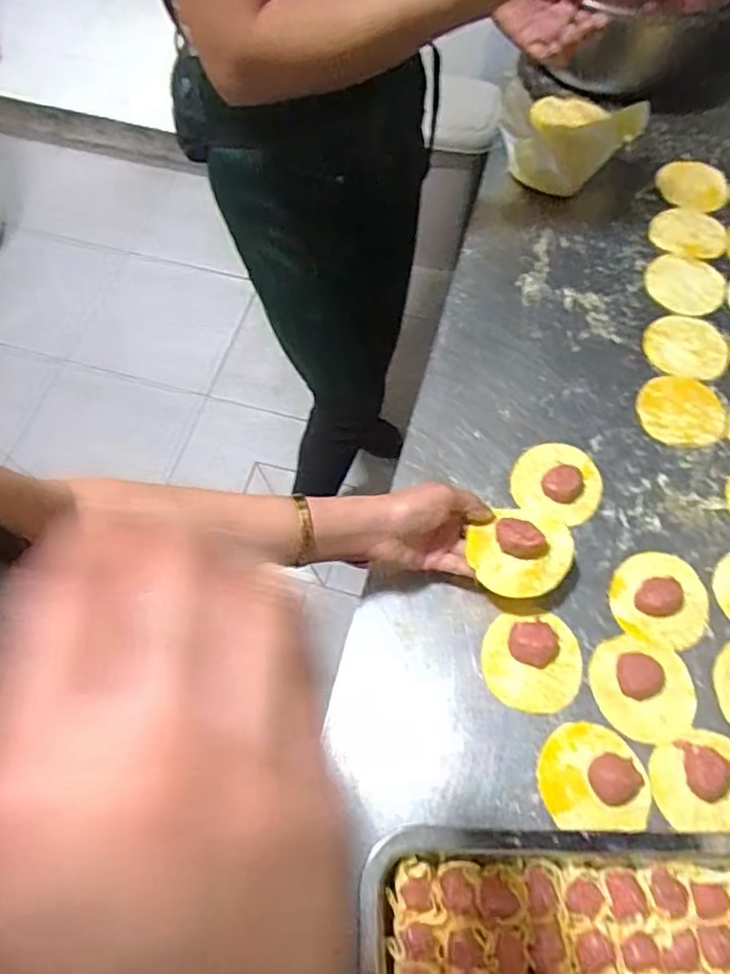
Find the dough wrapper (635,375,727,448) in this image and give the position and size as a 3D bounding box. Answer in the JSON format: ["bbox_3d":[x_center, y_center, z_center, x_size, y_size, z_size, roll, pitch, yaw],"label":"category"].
[{"bbox_3d":[0.317,-0.077,0.636,0.084,0.005,0.079,0,65,-1],"label":"dough wrapper"}]

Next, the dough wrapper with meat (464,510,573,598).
[{"bbox_3d":[0.127,0.050,0.514,0.075,0.036,0.075,0,65,-1],"label":"dough wrapper with meat"}]

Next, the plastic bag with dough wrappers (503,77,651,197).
[{"bbox_3d":[0.231,-0.403,0.734,0.152,0.094,0.084,-15,66,-8],"label":"plastic bag with dough wrappers"}]

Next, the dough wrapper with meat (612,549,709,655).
[{"bbox_3d":[0.260,0.093,0.552,0.079,0.014,0.082,0,65,-1],"label":"dough wrapper with meat"}]

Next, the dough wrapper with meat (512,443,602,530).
[{"bbox_3d":[0.185,-0.009,0.600,0.080,0.016,0.078,28,68,11],"label":"dough wrapper with meat"}]

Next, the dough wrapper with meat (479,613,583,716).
[{"bbox_3d":[0.140,0.144,0.525,0.079,0.022,0.079,0,65,-1],"label":"dough wrapper with meat"}]

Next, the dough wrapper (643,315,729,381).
[{"bbox_3d":[0.341,-0.149,0.671,0.086,0.006,0.085,0,65,-1],"label":"dough wrapper"}]

